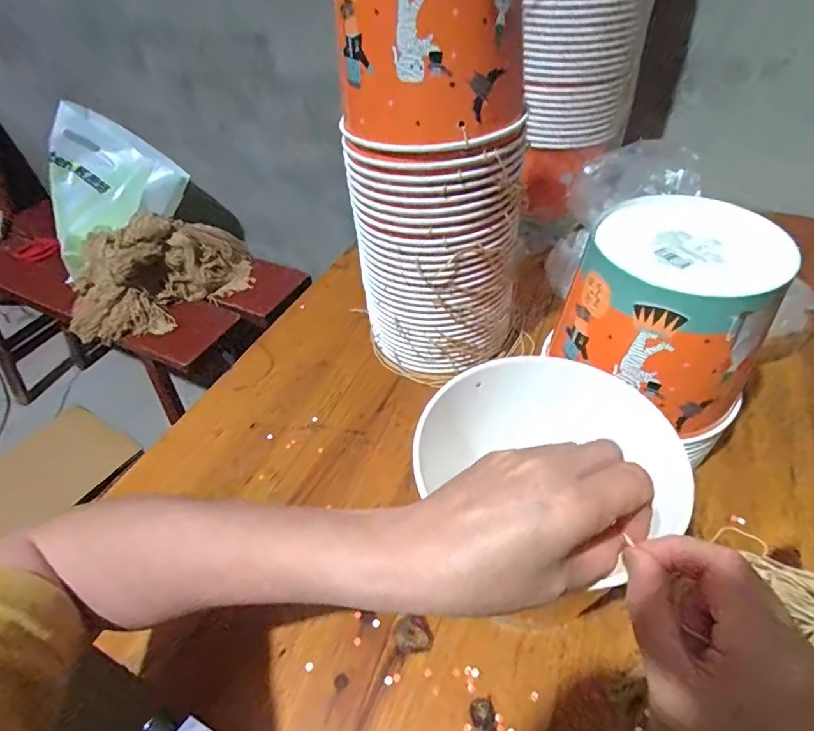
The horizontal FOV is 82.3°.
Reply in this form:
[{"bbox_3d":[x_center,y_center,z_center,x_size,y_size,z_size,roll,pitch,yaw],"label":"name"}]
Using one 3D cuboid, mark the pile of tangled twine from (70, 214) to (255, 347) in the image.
[{"bbox_3d":[-0.514,-0.192,0.953,0.372,0.177,0.140,-25,49,-18],"label":"pile of tangled twine"}]

